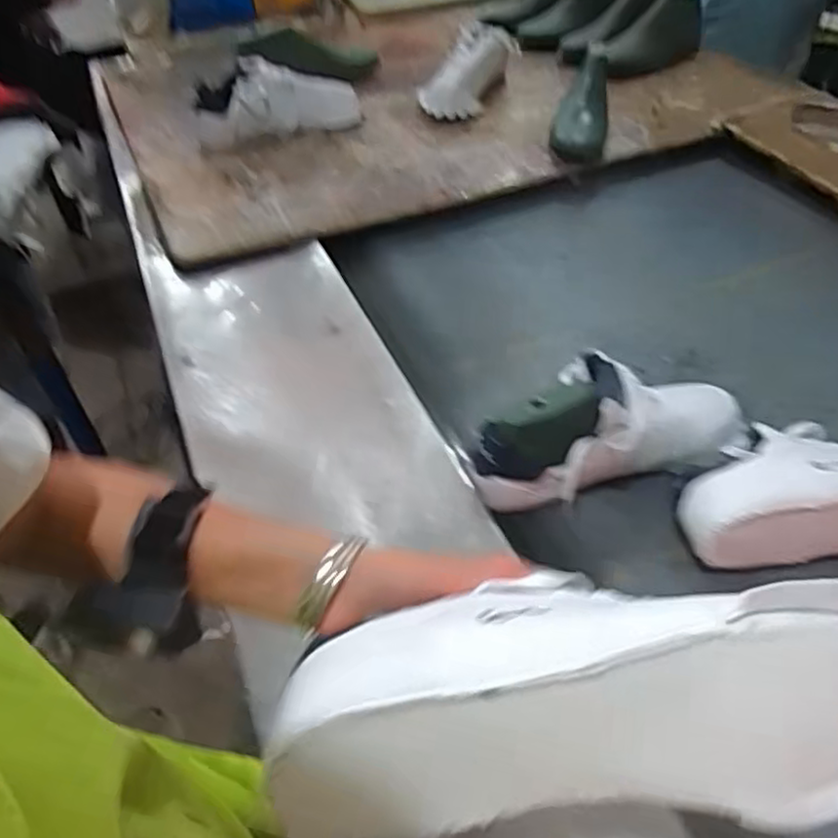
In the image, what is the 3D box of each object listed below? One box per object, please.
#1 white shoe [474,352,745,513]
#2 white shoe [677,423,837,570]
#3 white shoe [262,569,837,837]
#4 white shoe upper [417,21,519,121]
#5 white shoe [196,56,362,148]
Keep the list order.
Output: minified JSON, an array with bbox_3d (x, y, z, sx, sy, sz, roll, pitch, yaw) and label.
[{"bbox_3d":[0.196,0.001,0.674,0.297,0.124,0.125,-5,46,-3],"label":"white shoe"},{"bbox_3d":[0.388,0.065,0.618,0.309,0.103,0.130,-3,46,-2],"label":"white shoe"},{"bbox_3d":[0.086,0.124,0.330,0.297,0.113,0.095,-4,13,-3],"label":"white shoe"},{"bbox_3d":[0.087,-0.647,1.287,0.123,0.094,0.230,27,53,25],"label":"white shoe upper"},{"bbox_3d":[-0.240,-0.534,1.166,0.279,0.101,0.109,-10,47,-9],"label":"white shoe"}]

